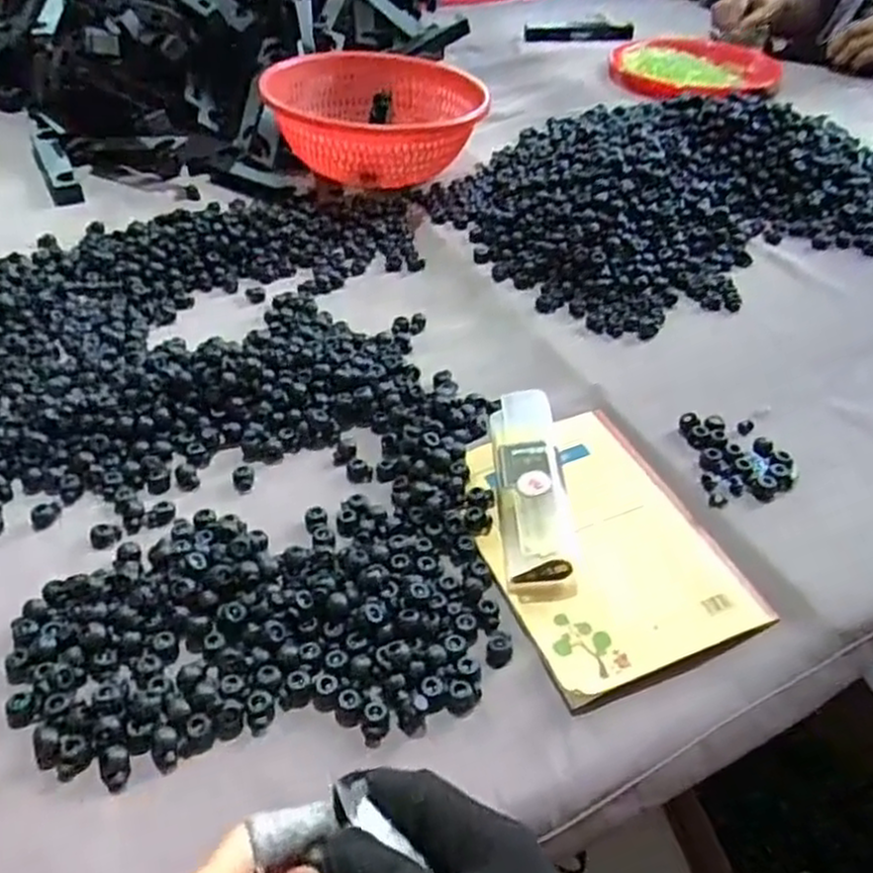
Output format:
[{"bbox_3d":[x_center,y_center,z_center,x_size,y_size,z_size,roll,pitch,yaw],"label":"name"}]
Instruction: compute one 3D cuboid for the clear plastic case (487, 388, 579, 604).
[{"bbox_3d":[0.064,0.032,0.516,0.042,0.036,0.158,0,41,-1],"label":"clear plastic case"}]

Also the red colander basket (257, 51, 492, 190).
[{"bbox_3d":[-0.059,-0.375,0.920,0.227,0.099,0.234,-11,43,-13],"label":"red colander basket"}]

